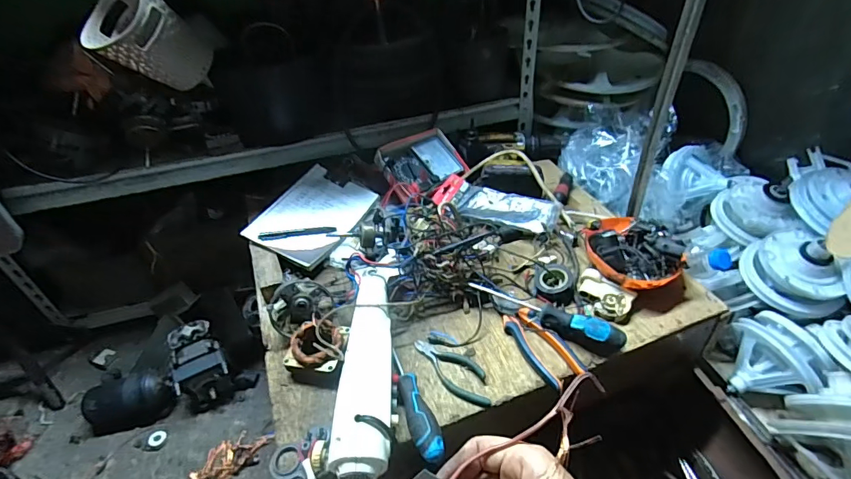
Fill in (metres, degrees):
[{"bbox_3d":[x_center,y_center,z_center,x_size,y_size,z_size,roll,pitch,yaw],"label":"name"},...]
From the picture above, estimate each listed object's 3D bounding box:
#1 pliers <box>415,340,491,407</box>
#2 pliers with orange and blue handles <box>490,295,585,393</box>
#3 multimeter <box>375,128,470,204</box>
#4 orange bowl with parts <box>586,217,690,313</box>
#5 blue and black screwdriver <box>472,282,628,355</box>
[{"bbox_3d":[0.039,0.173,0.600,0.047,0.014,0.134,-30,46,-26],"label":"pliers"},{"bbox_3d":[0.149,0.135,0.625,0.054,0.020,0.162,-23,44,-19],"label":"pliers with orange and blue handles"},{"bbox_3d":[-0.014,-0.146,0.900,0.182,0.043,0.127,-29,73,-33],"label":"multimeter"},{"bbox_3d":[0.323,0.024,0.684,0.155,0.077,0.135,22,48,28],"label":"orange bowl with parts"},{"bbox_3d":[0.166,0.111,0.634,0.218,0.037,0.033,19,46,26],"label":"blue and black screwdriver"}]

